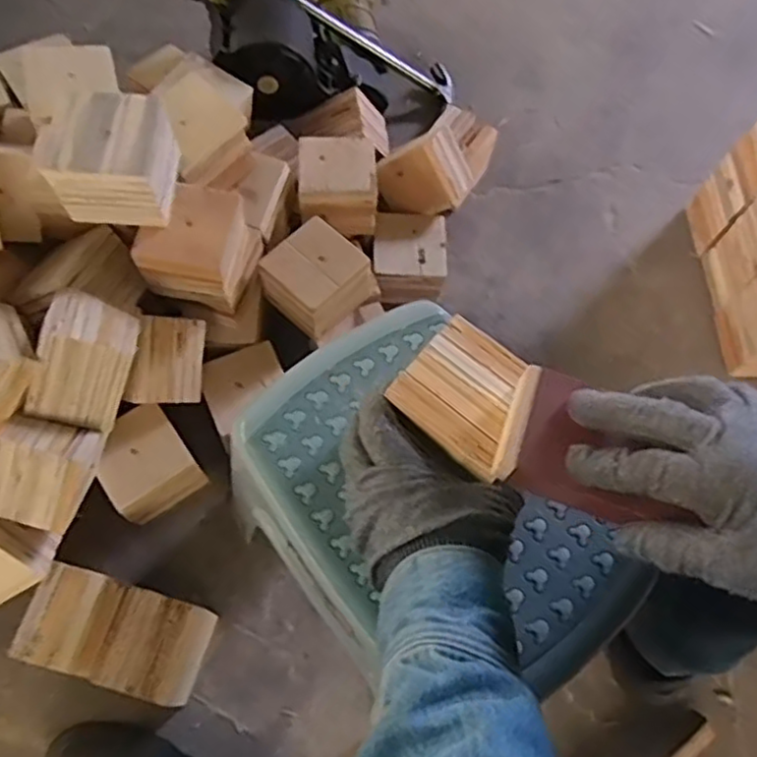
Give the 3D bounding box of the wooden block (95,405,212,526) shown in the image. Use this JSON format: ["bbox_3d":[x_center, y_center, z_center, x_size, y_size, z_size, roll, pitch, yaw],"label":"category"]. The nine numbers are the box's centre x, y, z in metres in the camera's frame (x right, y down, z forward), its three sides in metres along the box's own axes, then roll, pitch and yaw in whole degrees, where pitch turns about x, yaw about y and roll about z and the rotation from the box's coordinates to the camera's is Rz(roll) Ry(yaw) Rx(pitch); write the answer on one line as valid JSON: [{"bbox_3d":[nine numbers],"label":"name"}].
[{"bbox_3d":[-0.262,0.102,0.779,0.099,0.079,0.100,-36,74,-18],"label":"wooden block"}]

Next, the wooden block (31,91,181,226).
[{"bbox_3d":[-0.257,-0.212,0.663,0.107,0.075,0.107,6,66,-2],"label":"wooden block"}]

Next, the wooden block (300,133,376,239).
[{"bbox_3d":[-0.050,-0.242,0.859,0.097,0.075,0.092,0,66,-5],"label":"wooden block"}]

